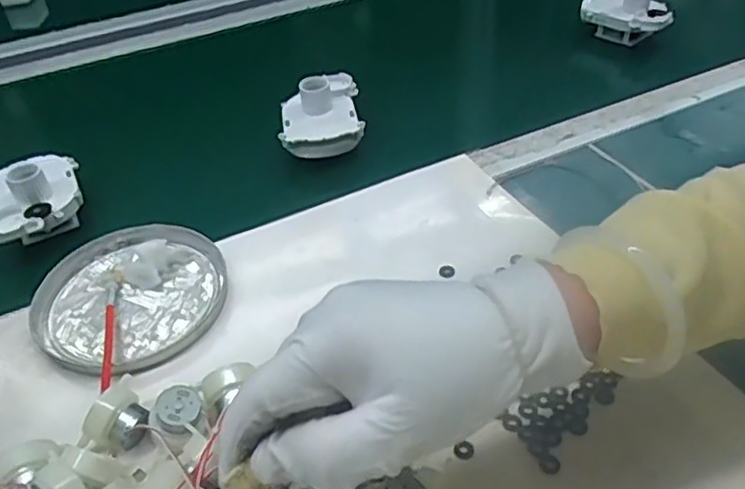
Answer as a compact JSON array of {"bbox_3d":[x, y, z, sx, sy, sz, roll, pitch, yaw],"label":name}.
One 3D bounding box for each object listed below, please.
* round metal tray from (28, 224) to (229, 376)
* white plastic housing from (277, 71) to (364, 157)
[{"bbox_3d":[-0.170,0.035,0.453,0.123,0.018,0.124,-2,42,1],"label":"round metal tray"},{"bbox_3d":[-0.047,-0.122,0.581,0.070,0.047,0.099,-6,42,-4],"label":"white plastic housing"}]

